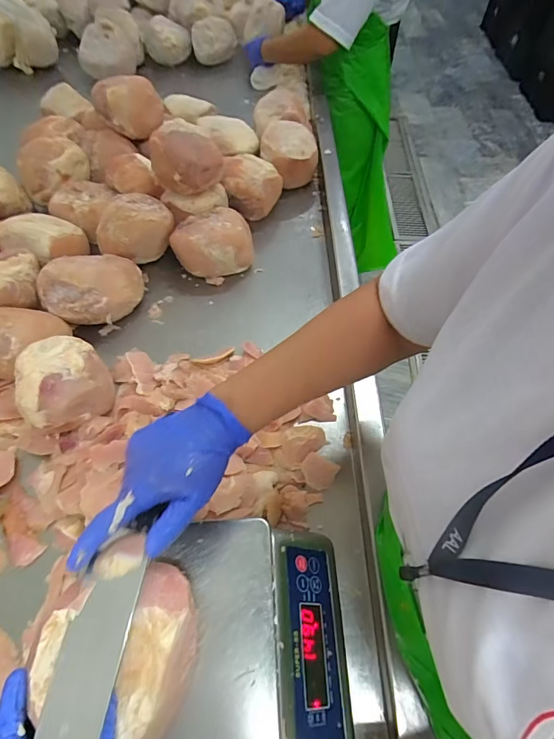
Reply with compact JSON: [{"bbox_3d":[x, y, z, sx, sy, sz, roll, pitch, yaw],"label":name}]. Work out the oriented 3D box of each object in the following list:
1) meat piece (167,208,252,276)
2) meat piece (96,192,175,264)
[{"bbox_3d":[-0.115,-0.228,0.742,0.143,0.081,0.099,-1,57,-3],"label":"meat piece"},{"bbox_3d":[-0.247,-0.244,0.728,0.129,0.094,0.067,-20,60,-14],"label":"meat piece"}]

